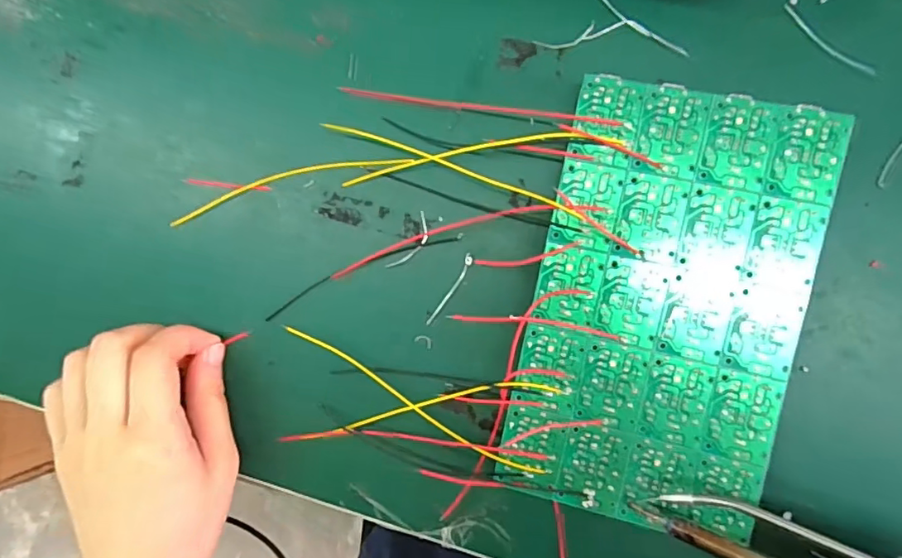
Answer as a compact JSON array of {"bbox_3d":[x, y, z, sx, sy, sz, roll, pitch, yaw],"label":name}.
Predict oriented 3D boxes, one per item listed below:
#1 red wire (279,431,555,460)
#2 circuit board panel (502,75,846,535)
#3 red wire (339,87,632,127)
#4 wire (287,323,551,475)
[{"bbox_3d":[-0.018,0.071,0.243,0.124,0.011,0.008,0,91,9],"label":"red wire"},{"bbox_3d":[0.087,0.010,0.227,0.102,0.016,0.171,13,93,9],"label":"circuit board panel"},{"bbox_3d":[0.012,-0.076,0.239,0.126,0.014,0.004,12,93,9],"label":"red wire"},{"bbox_3d":[-0.018,0.053,0.244,0.127,0.015,0.009,28,95,8],"label":"wire"}]

